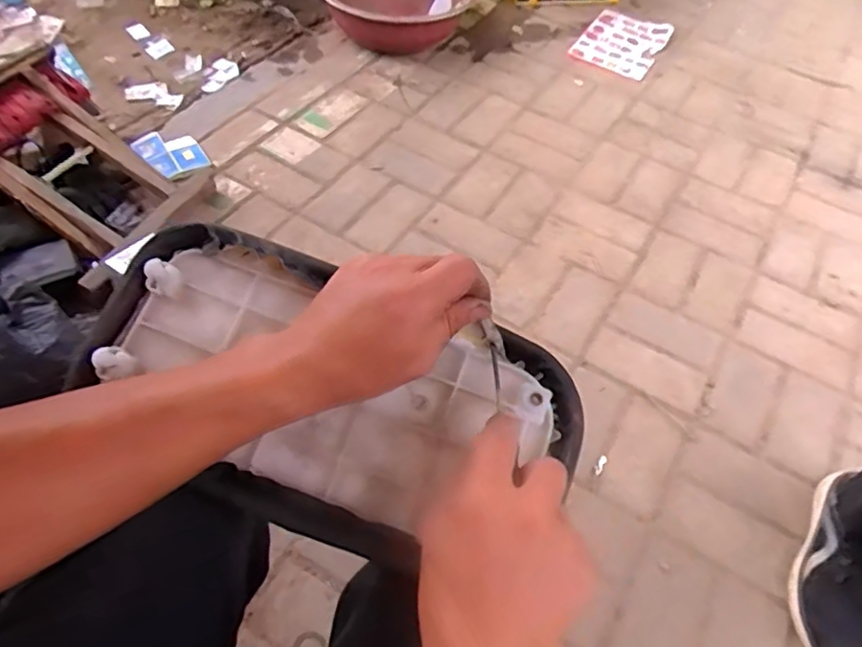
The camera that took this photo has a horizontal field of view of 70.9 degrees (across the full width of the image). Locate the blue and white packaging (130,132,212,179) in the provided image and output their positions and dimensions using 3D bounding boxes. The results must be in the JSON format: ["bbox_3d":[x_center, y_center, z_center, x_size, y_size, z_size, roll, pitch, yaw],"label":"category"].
[{"bbox_3d":[-0.531,-0.349,1.244,0.113,0.026,0.165,-38,64,-24],"label":"blue and white packaging"}]

